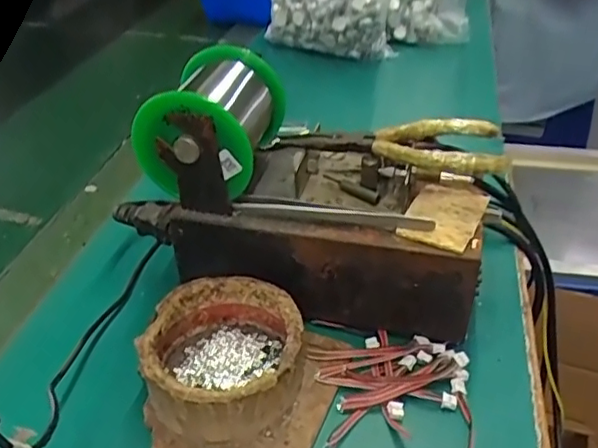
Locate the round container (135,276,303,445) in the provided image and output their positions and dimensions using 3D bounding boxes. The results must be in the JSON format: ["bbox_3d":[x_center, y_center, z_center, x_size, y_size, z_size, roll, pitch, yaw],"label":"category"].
[{"bbox_3d":[-0.042,0.071,0.321,0.081,0.041,0.082,-15,39,-20],"label":"round container"}]

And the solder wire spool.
[{"bbox_3d":[-0.050,-0.064,0.355,0.068,0.058,0.078,9,37,11],"label":"solder wire spool"}]

